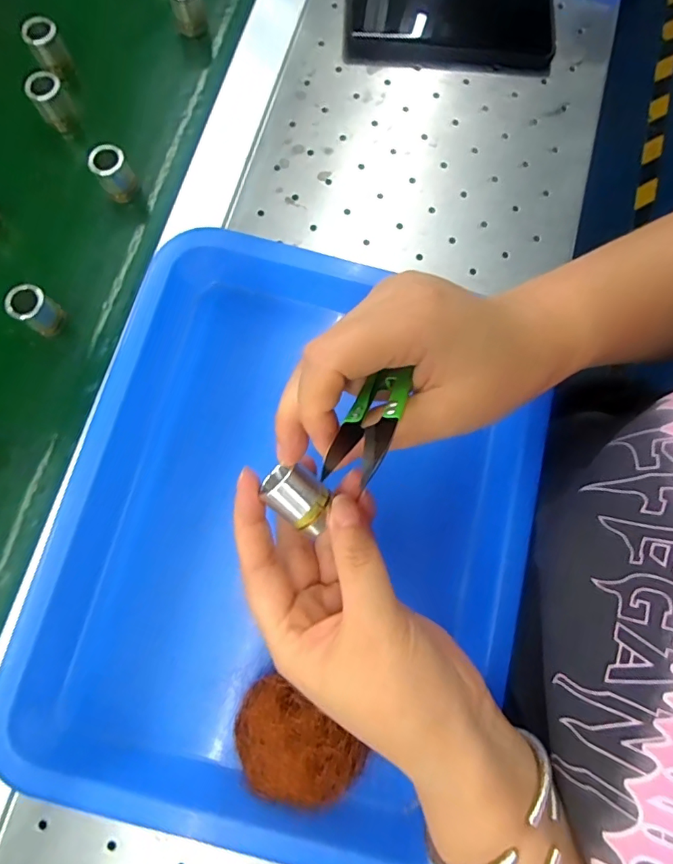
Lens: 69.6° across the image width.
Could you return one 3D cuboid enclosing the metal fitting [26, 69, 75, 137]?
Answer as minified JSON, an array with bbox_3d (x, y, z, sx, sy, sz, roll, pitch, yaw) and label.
[{"bbox_3d":[-0.207,-0.239,0.358,0.023,0.041,0.019,-28,79,-7],"label":"metal fitting"}]

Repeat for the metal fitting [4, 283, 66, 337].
[{"bbox_3d":[-0.195,-0.078,0.318,0.019,0.039,0.023,37,80,7],"label":"metal fitting"}]

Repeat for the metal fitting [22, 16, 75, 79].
[{"bbox_3d":[-0.214,-0.284,0.368,0.023,0.045,0.019,-32,80,-7],"label":"metal fitting"}]

